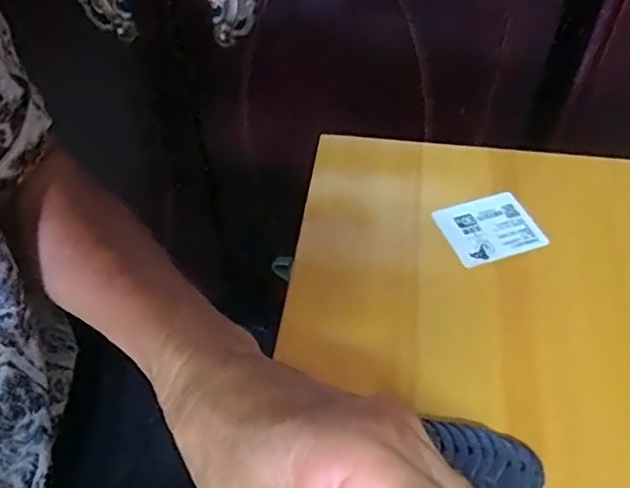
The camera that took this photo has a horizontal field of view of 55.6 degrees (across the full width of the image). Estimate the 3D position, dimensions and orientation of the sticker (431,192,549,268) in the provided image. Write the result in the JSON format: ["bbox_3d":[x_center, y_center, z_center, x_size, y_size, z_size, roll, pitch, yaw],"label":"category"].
[{"bbox_3d":[0.111,-0.010,0.383,0.059,0.004,0.048,-15,51,-11],"label":"sticker"}]

